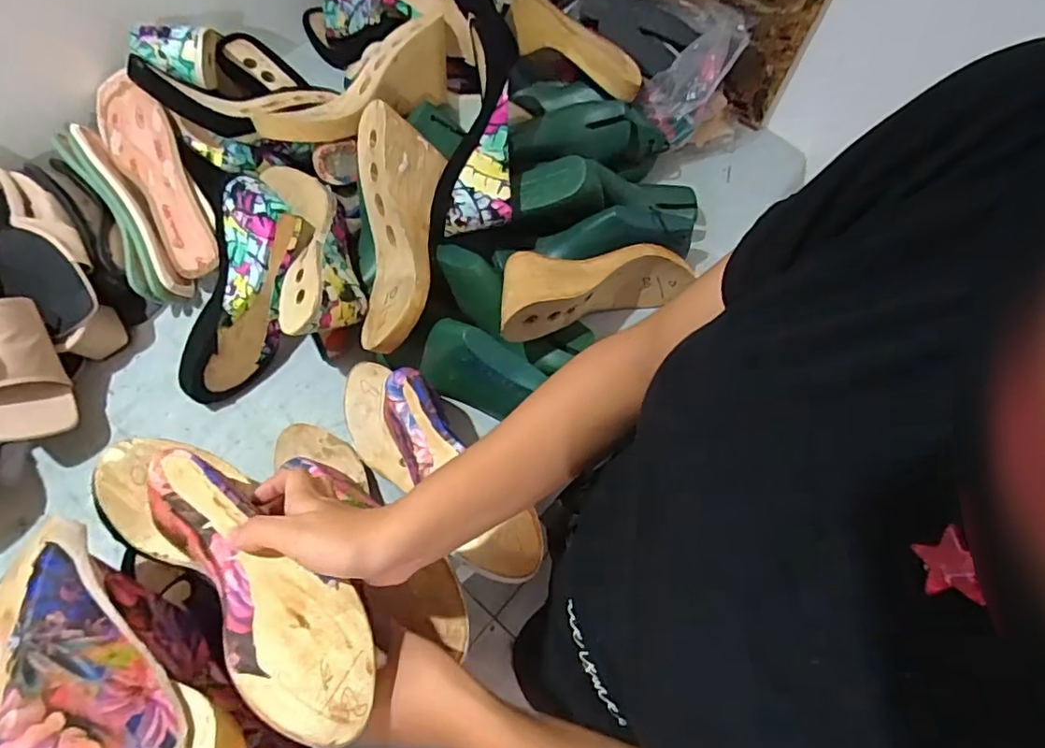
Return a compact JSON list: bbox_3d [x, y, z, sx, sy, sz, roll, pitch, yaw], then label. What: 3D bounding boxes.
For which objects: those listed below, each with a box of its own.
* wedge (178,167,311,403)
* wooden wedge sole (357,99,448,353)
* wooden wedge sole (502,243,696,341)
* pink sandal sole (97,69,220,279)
[{"bbox_3d":[-0.290,-0.084,0.593,0.089,0.064,0.237,17,92,6],"label":"wedge"},{"bbox_3d":[-0.125,-0.143,0.579,0.086,0.080,0.239,0,88,-1],"label":"wooden wedge sole"},{"bbox_3d":[0.071,-0.100,0.615,0.246,0.085,0.076,-13,64,-33],"label":"wooden wedge sole"},{"bbox_3d":[-0.408,-0.231,0.640,0.082,0.032,0.256,-31,88,10],"label":"pink sandal sole"}]

